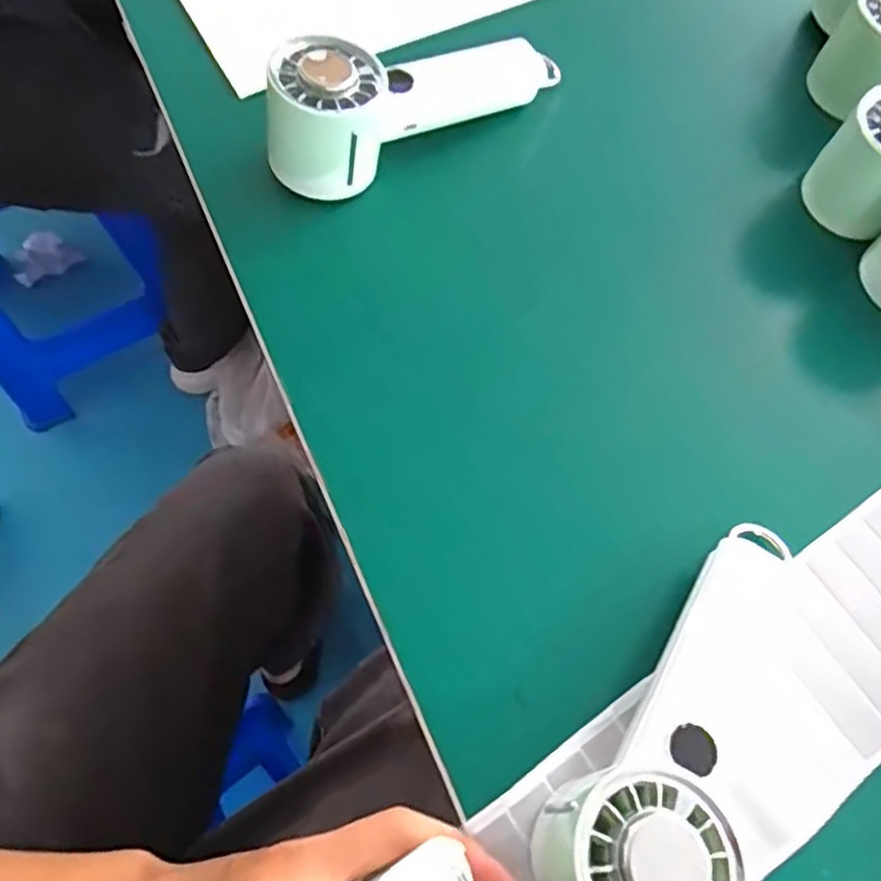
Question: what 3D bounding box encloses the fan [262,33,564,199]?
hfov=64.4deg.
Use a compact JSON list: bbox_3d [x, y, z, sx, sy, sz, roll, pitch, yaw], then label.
[{"bbox_3d":[-0.013,-0.204,0.401,0.192,0.059,0.057,-28,72,-13],"label":"fan"}]

